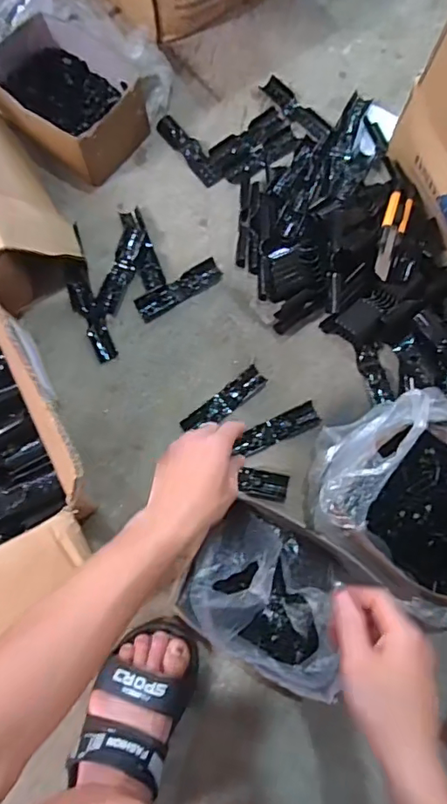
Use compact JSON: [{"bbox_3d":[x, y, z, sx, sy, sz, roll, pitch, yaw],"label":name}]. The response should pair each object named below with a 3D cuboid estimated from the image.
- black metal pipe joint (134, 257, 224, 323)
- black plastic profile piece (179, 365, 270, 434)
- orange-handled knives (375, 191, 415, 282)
[{"bbox_3d":[-0.063,-0.159,0.749,0.128,0.008,0.033,-31,80,-8],"label":"black metal pipe joint"},{"bbox_3d":[0.002,0.001,0.708,0.125,0.021,0.033,-39,81,-9],"label":"black plastic profile piece"},{"bbox_3d":[0.226,-0.223,0.708,0.033,0.009,0.151,20,65,3],"label":"orange-handled knives"}]

